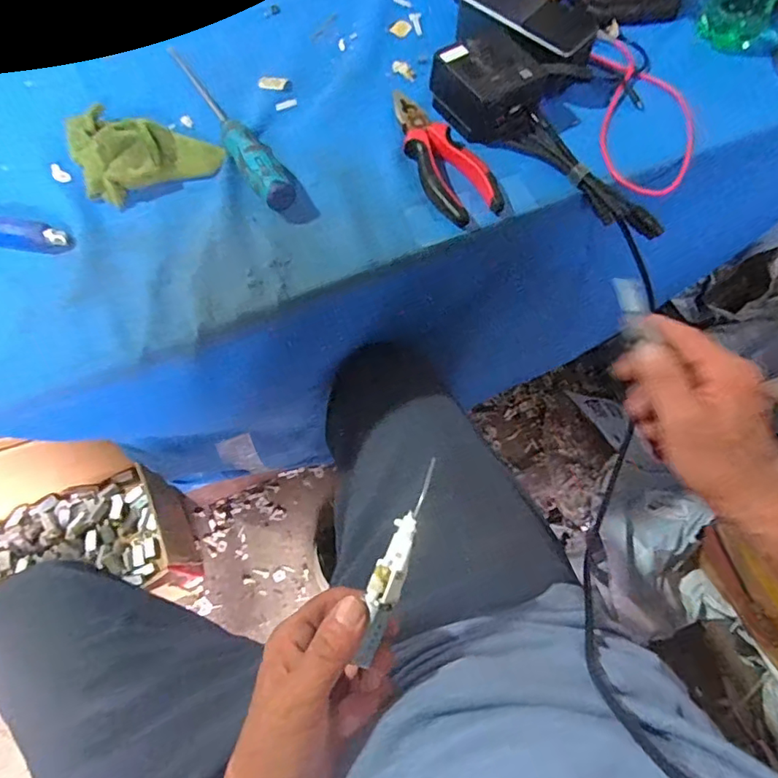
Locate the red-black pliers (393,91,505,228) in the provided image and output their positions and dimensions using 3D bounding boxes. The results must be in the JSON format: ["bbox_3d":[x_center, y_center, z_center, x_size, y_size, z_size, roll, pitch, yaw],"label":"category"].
[{"bbox_3d":[0.041,-0.206,0.480,0.057,0.018,0.147,-28,69,-14],"label":"red-black pliers"}]

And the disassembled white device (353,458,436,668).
[{"bbox_3d":[0.004,0.096,0.311,0.018,0.011,0.114,19,80,7],"label":"disassembled white device"}]

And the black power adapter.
[{"bbox_3d":[0.088,-0.276,0.497,0.092,0.050,0.075,42,71,15],"label":"black power adapter"}]

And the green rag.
[{"bbox_3d":[-0.215,-0.220,0.463,0.117,0.041,0.110,-28,69,-14],"label":"green rag"}]

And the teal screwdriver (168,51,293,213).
[{"bbox_3d":[-0.141,-0.246,0.484,0.036,0.029,0.238,-25,69,-13],"label":"teal screwdriver"}]

